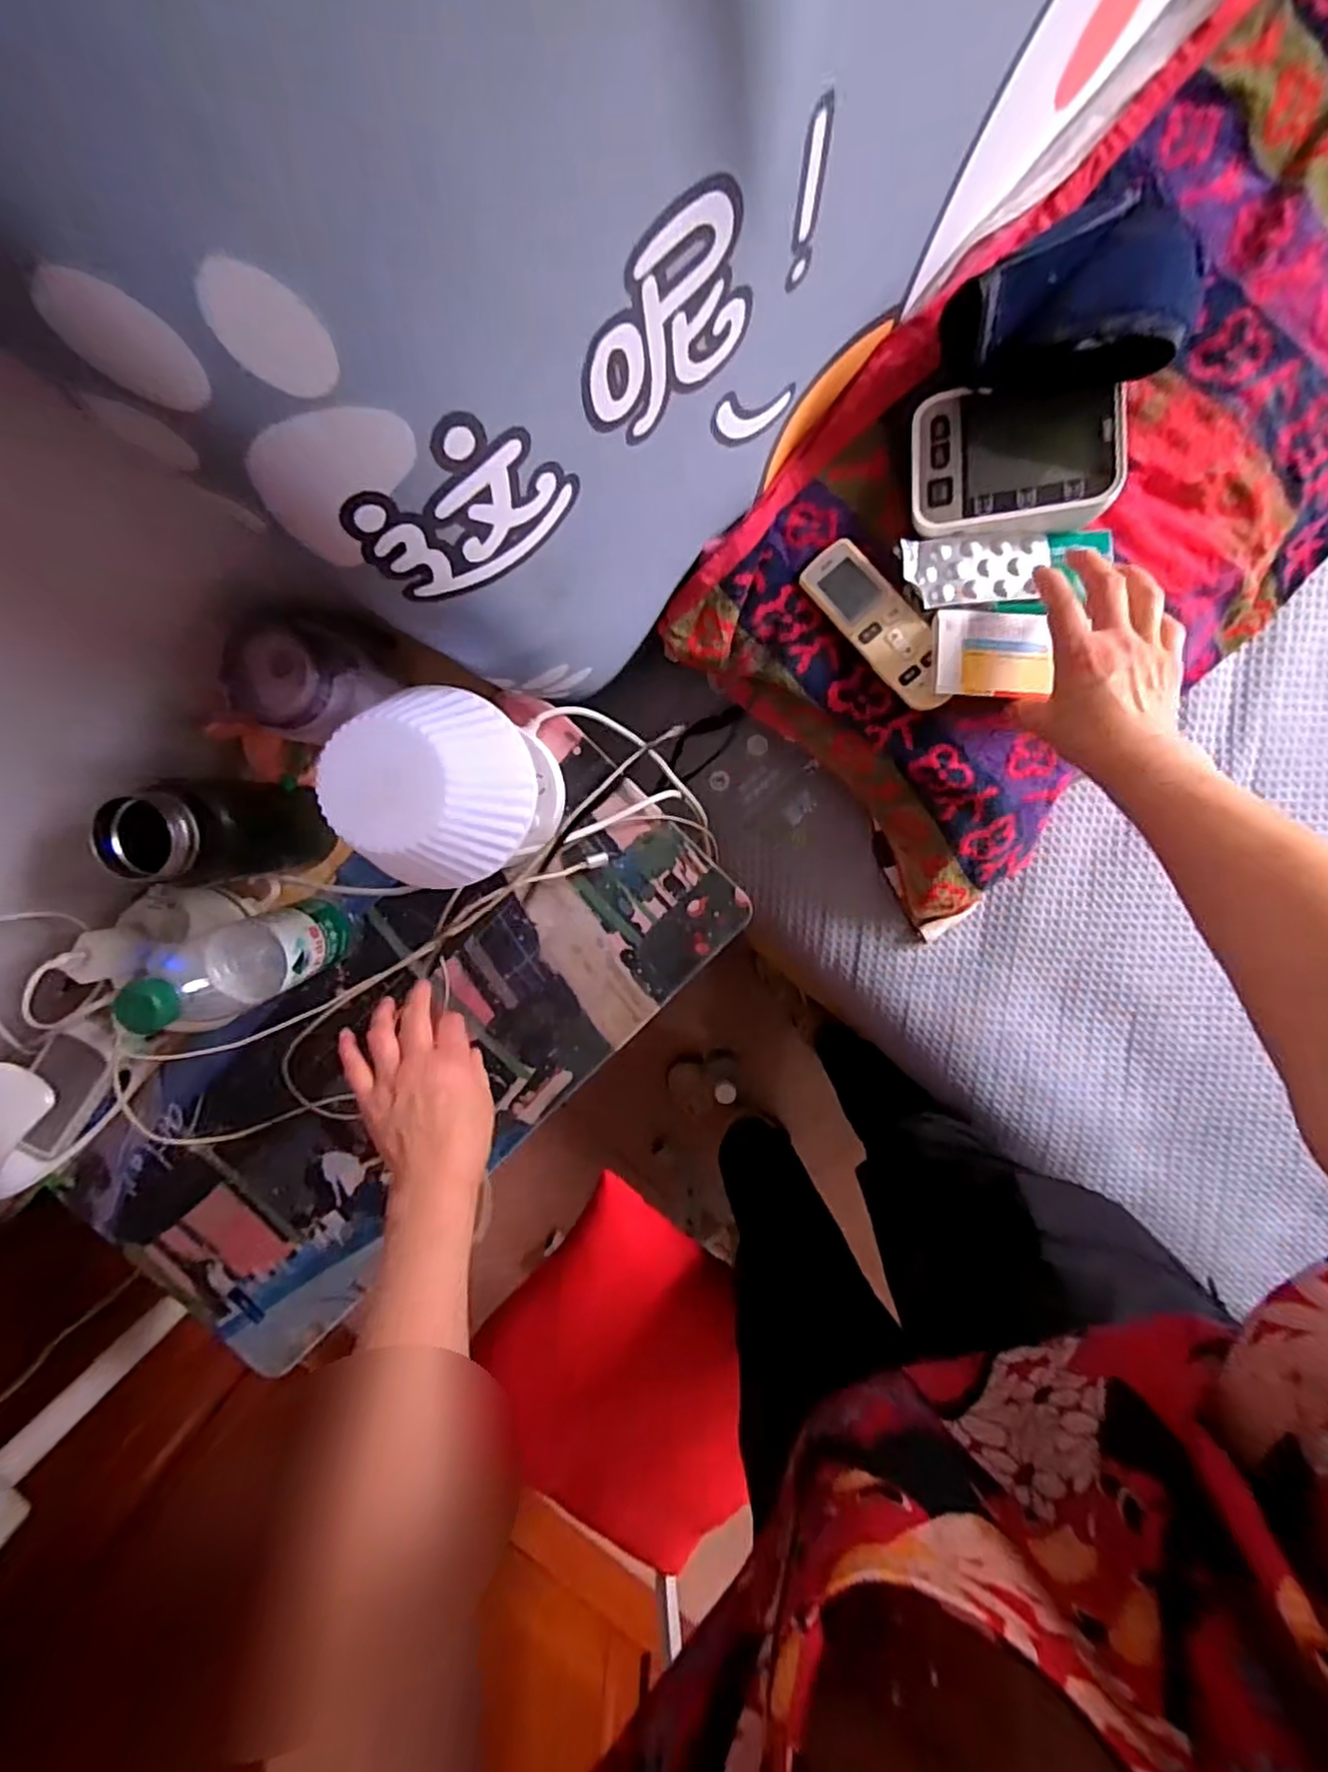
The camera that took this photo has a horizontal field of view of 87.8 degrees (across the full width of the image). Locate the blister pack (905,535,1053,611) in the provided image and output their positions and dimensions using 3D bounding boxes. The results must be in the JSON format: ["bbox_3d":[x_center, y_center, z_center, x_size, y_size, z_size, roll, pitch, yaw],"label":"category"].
[{"bbox_3d":[0.245,-0.248,0.543,0.107,0.008,0.056,-1,82,9],"label":"blister pack"}]

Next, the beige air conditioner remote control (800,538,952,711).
[{"bbox_3d":[0.177,-0.213,0.565,0.052,0.017,0.157,-34,81,7],"label":"beige air conditioner remote control"}]

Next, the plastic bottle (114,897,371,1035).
[{"bbox_3d":[-0.312,0.057,0.528,0.070,0.224,0.062,-24,96,6],"label":"plastic bottle"}]

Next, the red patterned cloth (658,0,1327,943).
[{"bbox_3d":[0.571,-0.532,0.571,0.397,0.142,1.246,45,98,-3],"label":"red patterned cloth"}]

